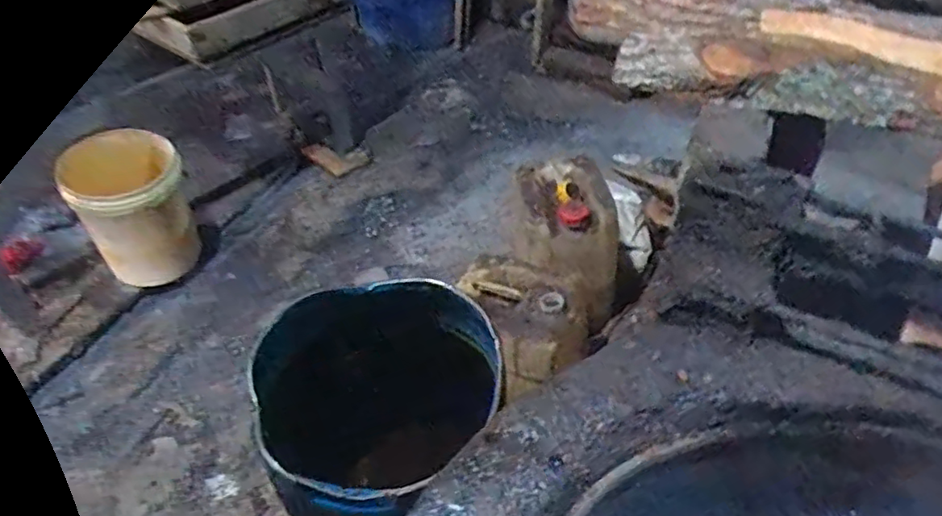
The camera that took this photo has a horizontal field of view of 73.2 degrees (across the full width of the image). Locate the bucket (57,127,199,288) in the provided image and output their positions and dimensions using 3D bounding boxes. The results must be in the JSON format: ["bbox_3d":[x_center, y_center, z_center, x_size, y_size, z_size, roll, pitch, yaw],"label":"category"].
[{"bbox_3d":[-0.912,-0.134,1.745,0.289,0.377,0.315,-22,46,-19],"label":"bucket"}]

